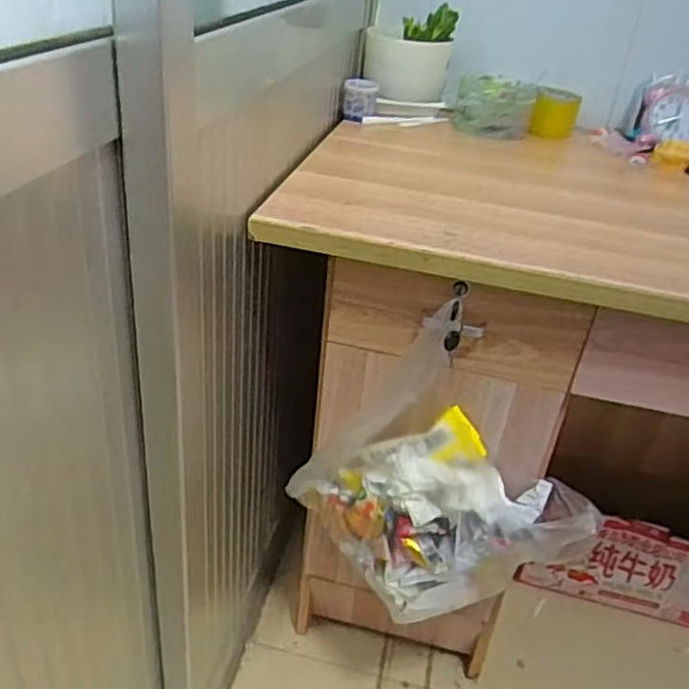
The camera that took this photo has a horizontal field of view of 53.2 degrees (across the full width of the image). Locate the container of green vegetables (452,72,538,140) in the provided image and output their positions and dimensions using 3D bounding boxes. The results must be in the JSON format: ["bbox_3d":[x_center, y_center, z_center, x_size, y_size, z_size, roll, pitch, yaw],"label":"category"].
[{"bbox_3d":[0.227,-0.363,1.052,0.124,0.079,0.104,13,33,10],"label":"container of green vegetables"}]

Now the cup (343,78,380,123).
[{"bbox_3d":[0.024,-0.366,1.032,0.051,0.054,0.052,7,32,1],"label":"cup"}]

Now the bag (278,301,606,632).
[{"bbox_3d":[0.107,0.155,0.768,0.330,0.324,0.093,9,32,4],"label":"bag"}]

